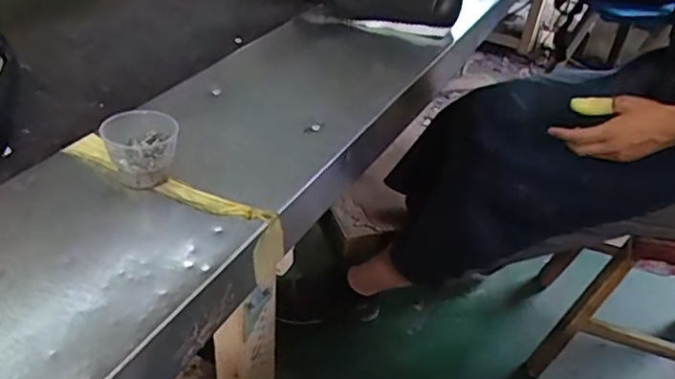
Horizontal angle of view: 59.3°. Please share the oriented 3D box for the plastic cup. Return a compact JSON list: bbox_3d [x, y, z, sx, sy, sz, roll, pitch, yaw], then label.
[{"bbox_3d":[-0.172,-0.034,0.528,0.061,0.053,0.054,-13,42,-23],"label":"plastic cup"}]

